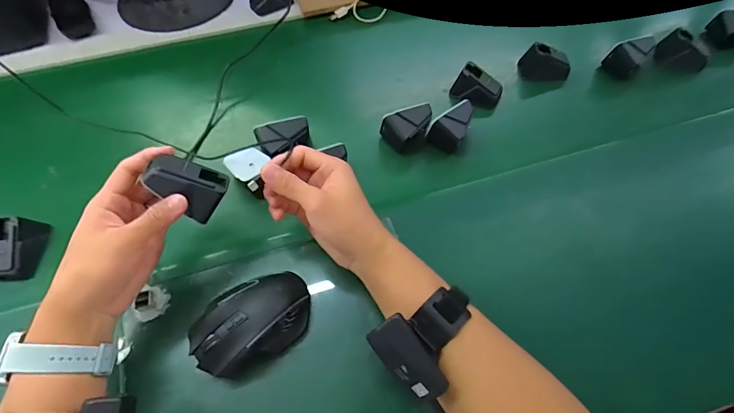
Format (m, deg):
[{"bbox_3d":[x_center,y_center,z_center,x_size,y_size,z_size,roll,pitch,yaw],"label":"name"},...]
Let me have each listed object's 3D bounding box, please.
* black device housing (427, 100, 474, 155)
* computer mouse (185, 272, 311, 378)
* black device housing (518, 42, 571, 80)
[{"bbox_3d":[0.112,-0.105,0.519,0.053,0.048,0.059,22,62,13],"label":"black device housing"},{"bbox_3d":[-0.108,0.113,0.378,0.117,0.039,0.072,-28,63,-15],"label":"computer mouse"},{"bbox_3d":[0.268,-0.215,0.587,0.070,0.043,0.035,5,60,3],"label":"black device housing"}]

